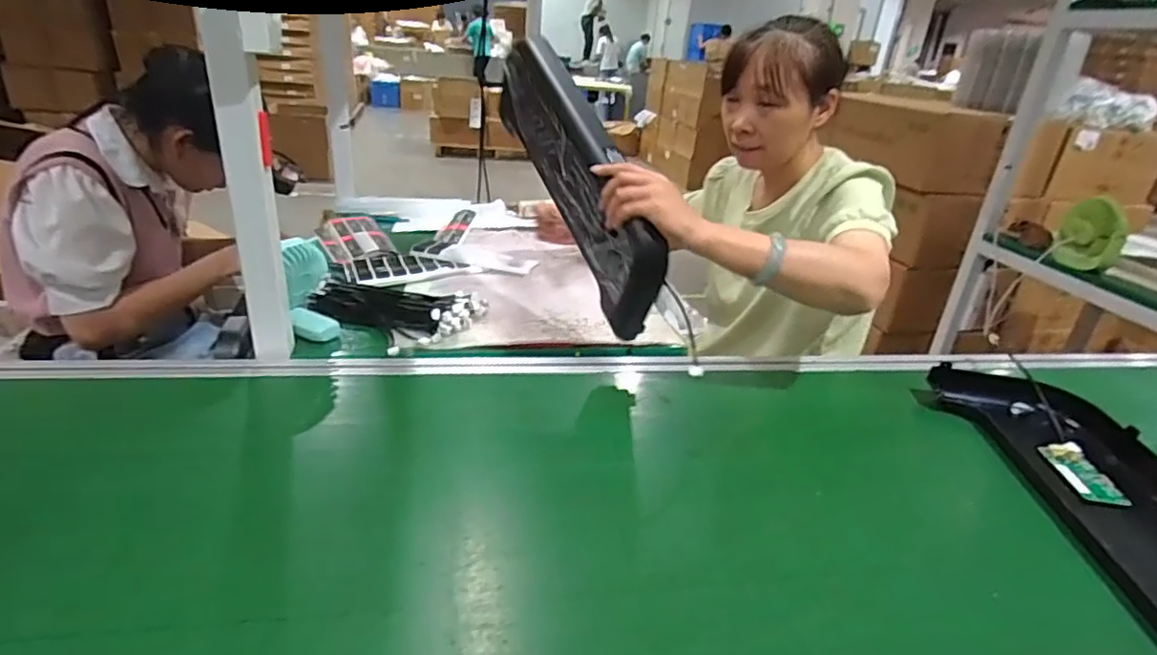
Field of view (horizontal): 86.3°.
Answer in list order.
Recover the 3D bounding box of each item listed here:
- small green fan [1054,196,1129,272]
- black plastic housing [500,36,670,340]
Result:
[{"bbox_3d":[1.271,-0.234,1.520,0.087,0.180,0.160,-2,26,-15],"label":"small green fan"},{"bbox_3d":[-0.006,-0.216,0.853,0.047,0.158,0.454,-11,65,-31],"label":"black plastic housing"}]

